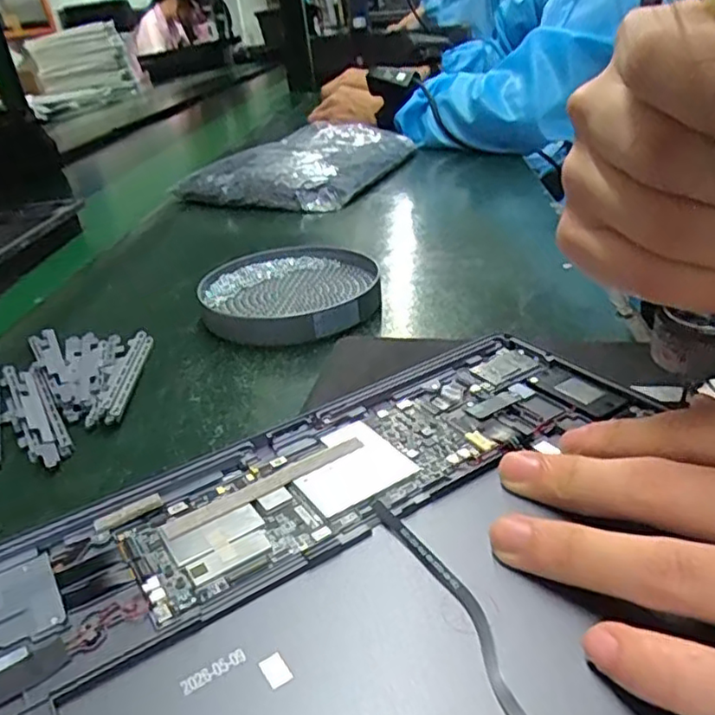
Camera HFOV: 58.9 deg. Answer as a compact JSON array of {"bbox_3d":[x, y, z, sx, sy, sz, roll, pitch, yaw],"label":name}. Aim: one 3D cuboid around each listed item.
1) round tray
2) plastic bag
[{"bbox_3d":[-0.043,-0.043,0.407,0.111,0.022,0.112,-6,28,3],"label":"round tray"},{"bbox_3d":[-0.054,-0.224,0.718,0.173,0.041,0.268,4,30,22],"label":"plastic bag"}]

